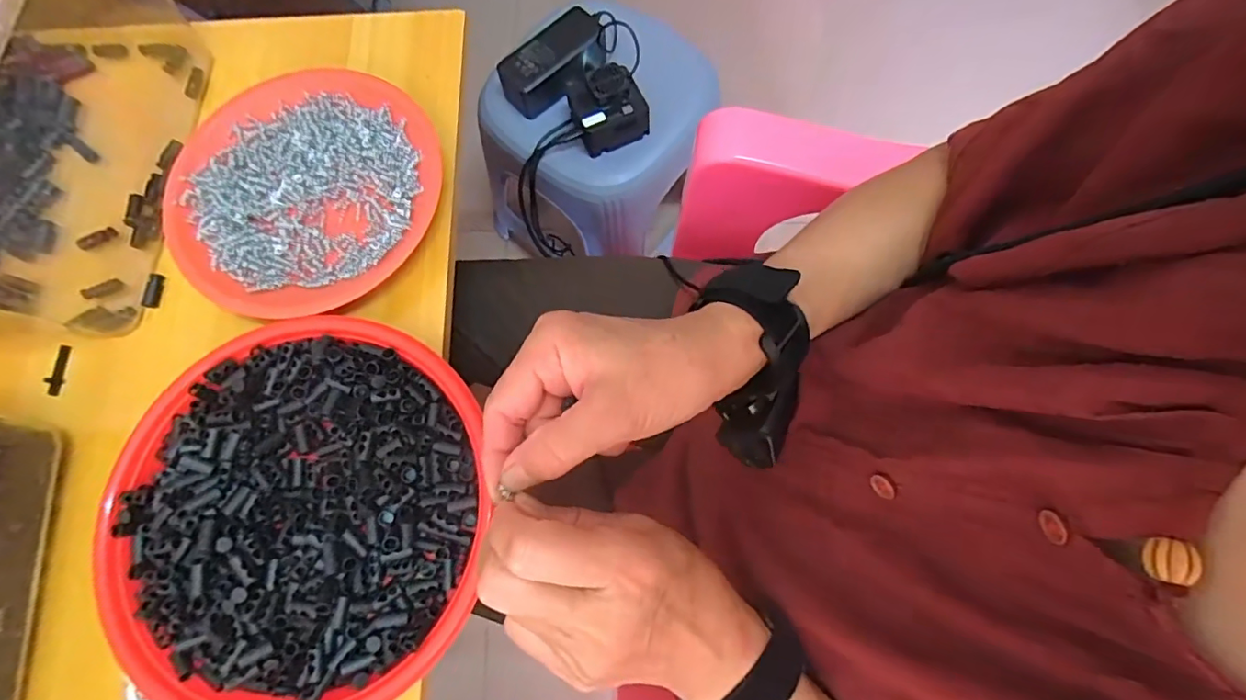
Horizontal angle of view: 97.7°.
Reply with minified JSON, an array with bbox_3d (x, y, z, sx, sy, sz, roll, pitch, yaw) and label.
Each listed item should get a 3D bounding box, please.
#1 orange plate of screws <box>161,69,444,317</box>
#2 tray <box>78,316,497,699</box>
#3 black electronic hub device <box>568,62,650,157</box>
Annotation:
[{"bbox_3d":[-0.233,-0.117,0.403,0.180,0.029,0.192,0,74,0],"label":"orange plate of screws"},{"bbox_3d":[-0.202,0.099,0.340,0.229,0.034,0.229,0,74,0],"label":"tray"},{"bbox_3d":[-0.018,-0.279,0.628,0.078,0.053,0.073,-21,75,-5],"label":"black electronic hub device"}]

